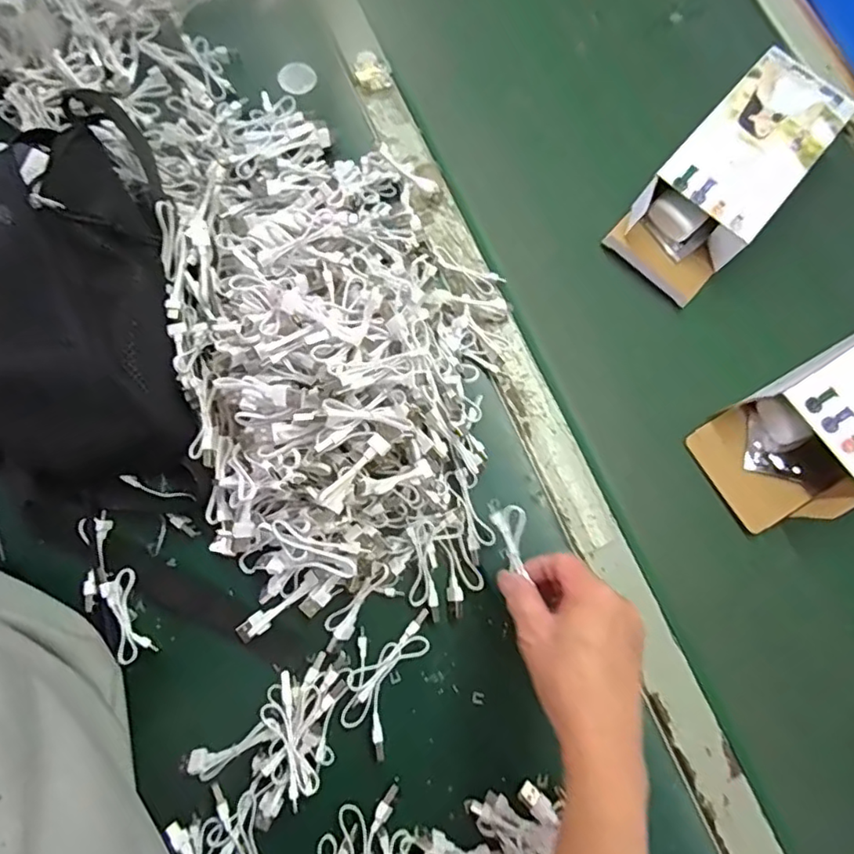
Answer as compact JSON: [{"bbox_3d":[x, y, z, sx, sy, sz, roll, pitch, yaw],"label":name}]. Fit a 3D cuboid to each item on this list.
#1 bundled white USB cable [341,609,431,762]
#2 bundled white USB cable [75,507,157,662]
[{"bbox_3d":[-0.031,0.180,0.420,0.043,0.012,0.101,22,75,4],"label":"bundled white USB cable"},{"bbox_3d":[-0.231,0.117,0.424,0.034,0.016,0.108,-19,76,-7],"label":"bundled white USB cable"}]

